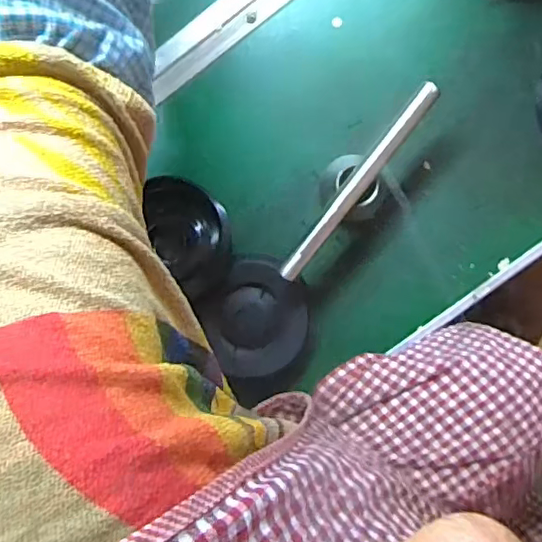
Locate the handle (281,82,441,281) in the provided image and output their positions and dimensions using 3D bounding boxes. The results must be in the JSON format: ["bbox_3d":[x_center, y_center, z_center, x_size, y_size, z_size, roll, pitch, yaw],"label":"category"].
[{"bbox_3d":[0.074,-0.073,0.490,0.017,0.012,0.198,37,95,1],"label":"handle"}]

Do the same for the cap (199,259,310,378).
[{"bbox_3d":[-0.012,0.044,0.542,0.095,0.037,0.095,0,93,4],"label":"cap"}]

